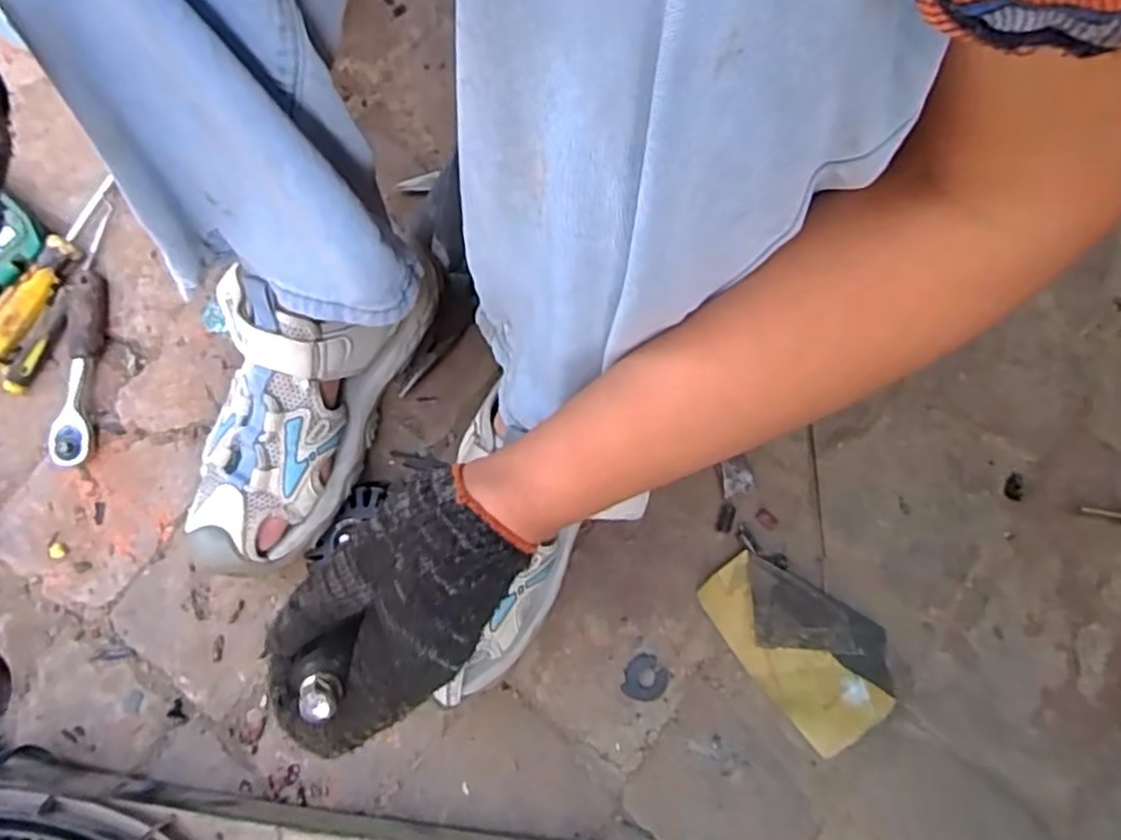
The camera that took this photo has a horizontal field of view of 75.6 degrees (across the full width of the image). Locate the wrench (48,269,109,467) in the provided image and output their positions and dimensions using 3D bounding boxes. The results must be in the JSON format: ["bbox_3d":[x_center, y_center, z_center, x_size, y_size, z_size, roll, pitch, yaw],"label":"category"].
[{"bbox_3d":[-0.357,-0.041,0.539,0.024,0.021,0.150,-3,76,0],"label":"wrench"}]

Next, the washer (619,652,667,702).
[{"bbox_3d":[0.057,0.174,0.487,0.029,0.004,0.030,0,76,1],"label":"washer"}]

